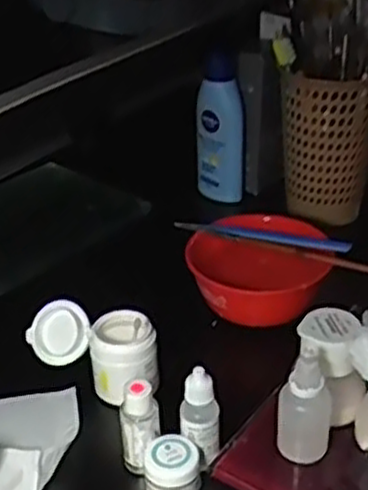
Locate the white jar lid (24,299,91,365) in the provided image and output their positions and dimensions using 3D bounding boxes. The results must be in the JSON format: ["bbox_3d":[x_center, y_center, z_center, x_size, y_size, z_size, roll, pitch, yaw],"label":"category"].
[{"bbox_3d":[-0.084,0.061,0.532,0.043,0.043,0.004,46,10,23],"label":"white jar lid"}]

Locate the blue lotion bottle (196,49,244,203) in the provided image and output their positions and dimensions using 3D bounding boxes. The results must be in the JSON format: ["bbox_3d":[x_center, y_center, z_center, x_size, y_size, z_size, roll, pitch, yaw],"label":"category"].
[{"bbox_3d":[0.035,-0.111,0.739,0.040,0.140,0.036,-5,32,-7],"label":"blue lotion bottle"}]

